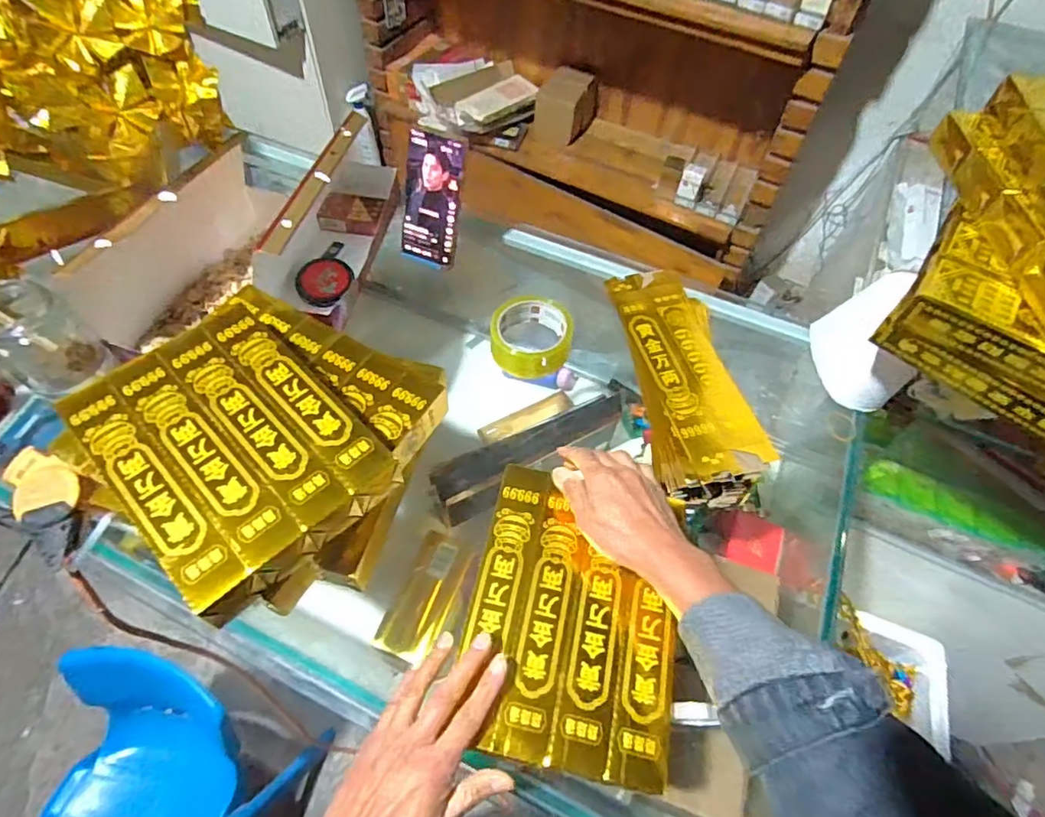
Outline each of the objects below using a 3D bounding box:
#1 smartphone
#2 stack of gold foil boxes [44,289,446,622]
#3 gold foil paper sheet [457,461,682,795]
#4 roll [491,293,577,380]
[{"bbox_3d":[-0.110,-0.252,0.703,0.072,0.156,0.014,16,31,7],"label":"smartphone"},{"bbox_3d":[-0.225,0.019,0.523,0.263,0.108,0.281,29,60,16],"label":"stack of gold foil boxes"},{"bbox_3d":[0.043,0.165,0.469,0.162,0.009,0.220,11,57,4],"label":"gold foil paper sheet"},{"bbox_3d":[0.011,-0.085,0.667,0.093,0.047,0.087,1,56,-2],"label":"roll"}]

